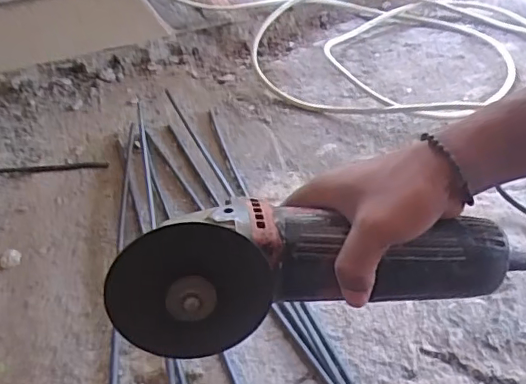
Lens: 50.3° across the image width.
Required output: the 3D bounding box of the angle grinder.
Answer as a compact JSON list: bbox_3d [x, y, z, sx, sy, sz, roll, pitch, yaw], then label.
[{"bbox_3d":[0.035,0.042,0.370,0.259,0.086,0.068,-3,41,-17],"label":"angle grinder"}]

